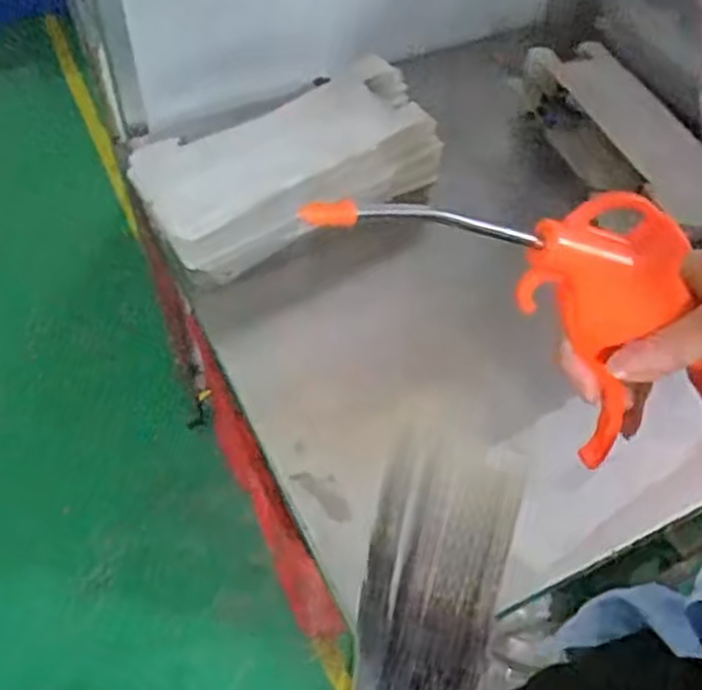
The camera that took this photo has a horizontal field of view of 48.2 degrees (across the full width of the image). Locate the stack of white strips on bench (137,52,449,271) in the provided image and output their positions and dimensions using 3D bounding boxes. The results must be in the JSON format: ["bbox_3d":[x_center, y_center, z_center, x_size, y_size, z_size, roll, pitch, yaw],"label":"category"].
[{"bbox_3d":[-0.061,-0.188,0.859,0.336,0.105,0.128,-29,61,-21],"label":"stack of white strips on bench"}]

